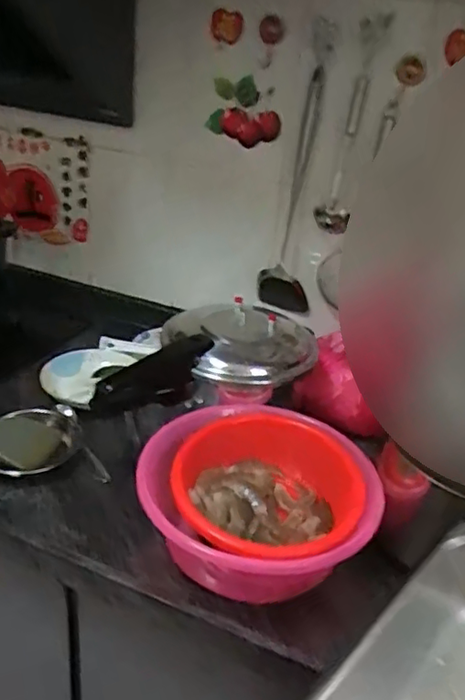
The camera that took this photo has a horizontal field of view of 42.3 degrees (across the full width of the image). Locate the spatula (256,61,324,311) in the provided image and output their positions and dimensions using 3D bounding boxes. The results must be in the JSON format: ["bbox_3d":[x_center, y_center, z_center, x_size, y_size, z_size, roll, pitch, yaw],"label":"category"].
[{"bbox_3d":[0.114,-0.259,1.059,0.091,0.410,0.082,9,28,6],"label":"spatula"}]

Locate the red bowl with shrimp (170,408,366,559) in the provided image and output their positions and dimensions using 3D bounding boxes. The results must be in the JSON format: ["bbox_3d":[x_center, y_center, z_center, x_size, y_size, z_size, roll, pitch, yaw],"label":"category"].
[{"bbox_3d":[0.043,0.177,0.752,0.222,0.089,0.229,5,28,-3],"label":"red bowl with shrimp"}]

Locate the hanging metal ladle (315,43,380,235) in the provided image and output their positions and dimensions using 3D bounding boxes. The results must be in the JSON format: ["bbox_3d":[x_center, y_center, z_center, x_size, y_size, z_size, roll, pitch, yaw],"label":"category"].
[{"bbox_3d":[0.185,-0.337,0.984,0.054,0.284,0.064,12,28,10],"label":"hanging metal ladle"}]

